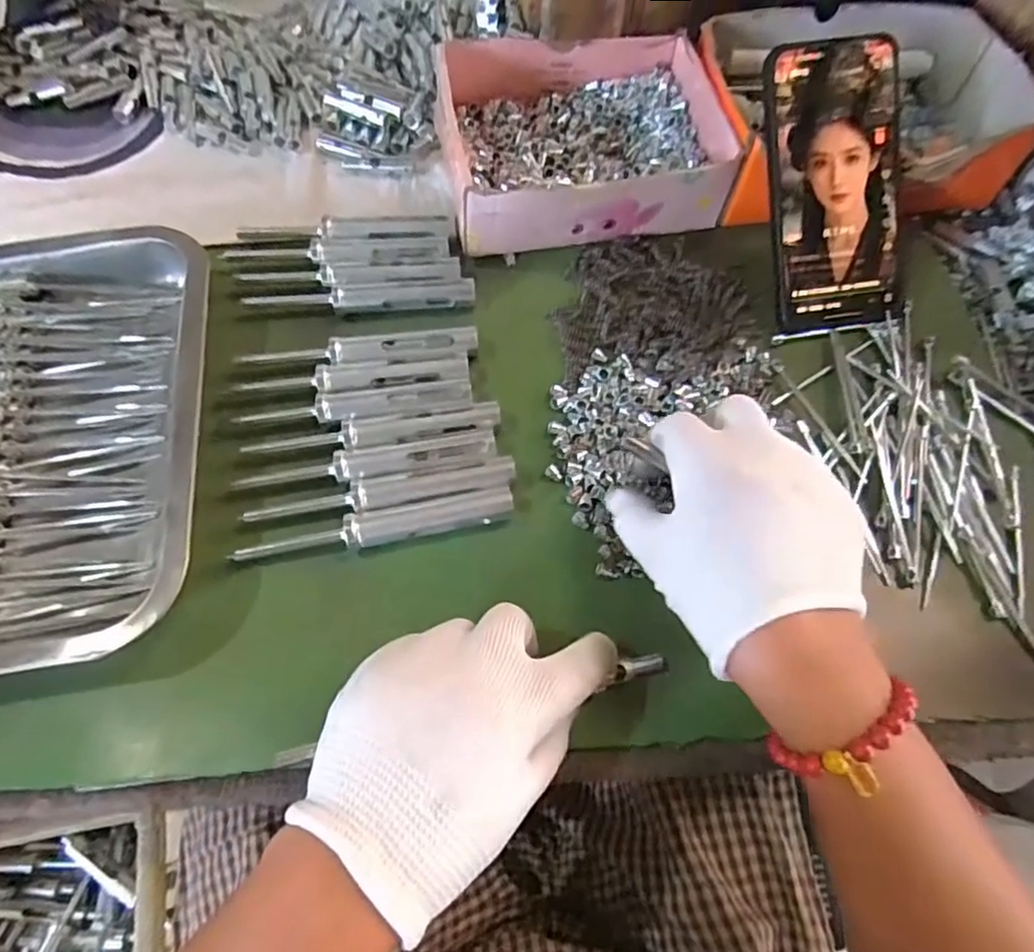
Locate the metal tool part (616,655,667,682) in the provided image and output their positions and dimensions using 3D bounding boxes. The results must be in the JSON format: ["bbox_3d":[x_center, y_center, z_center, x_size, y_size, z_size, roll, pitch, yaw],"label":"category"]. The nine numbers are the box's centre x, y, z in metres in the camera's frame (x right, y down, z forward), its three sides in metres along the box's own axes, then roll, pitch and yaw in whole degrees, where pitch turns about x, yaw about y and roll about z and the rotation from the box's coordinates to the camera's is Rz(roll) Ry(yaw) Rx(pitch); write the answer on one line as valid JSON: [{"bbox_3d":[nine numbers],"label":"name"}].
[{"bbox_3d":[0.060,0.092,0.296,0.024,0.006,0.009,-11,68,-8],"label":"metal tool part"}]

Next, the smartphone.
[{"bbox_3d":[0.190,-0.171,0.366,0.076,0.006,0.158,-8,101,0],"label":"smartphone"}]

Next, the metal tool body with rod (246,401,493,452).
[{"bbox_3d":[-0.081,-0.023,0.348,0.142,0.016,0.020,-8,66,-3],"label":"metal tool body with rod"}]

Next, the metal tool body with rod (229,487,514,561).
[{"bbox_3d":[-0.071,0.026,0.320,0.139,0.013,0.015,-11,66,-5],"label":"metal tool body with rod"}]

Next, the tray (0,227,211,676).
[{"bbox_3d":[-0.263,-0.022,0.334,0.187,0.035,0.255,-8,66,-3],"label":"tray"}]

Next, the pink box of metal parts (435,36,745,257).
[{"bbox_3d":[0.041,-0.227,0.410,0.178,0.046,0.142,-8,66,-4],"label":"pink box of metal parts"}]

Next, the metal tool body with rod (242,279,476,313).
[{"bbox_3d":[-0.097,-0.111,0.387,0.139,0.012,0.016,-7,66,-3],"label":"metal tool body with rod"}]

